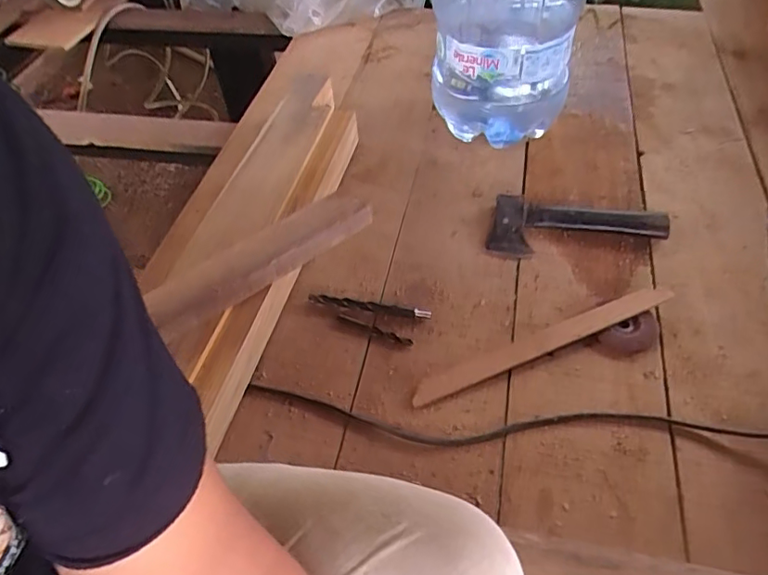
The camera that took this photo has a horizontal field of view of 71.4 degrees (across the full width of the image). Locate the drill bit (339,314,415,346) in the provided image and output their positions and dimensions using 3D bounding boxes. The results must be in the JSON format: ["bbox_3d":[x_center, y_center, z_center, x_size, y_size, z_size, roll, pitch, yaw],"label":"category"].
[{"bbox_3d":[-0.014,0.059,0.737,0.112,0.005,0.013,19,56,18],"label":"drill bit"}]

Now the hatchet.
[{"bbox_3d":[0.299,-0.083,0.831,0.262,0.028,0.128,14,54,14],"label":"hatchet"}]

